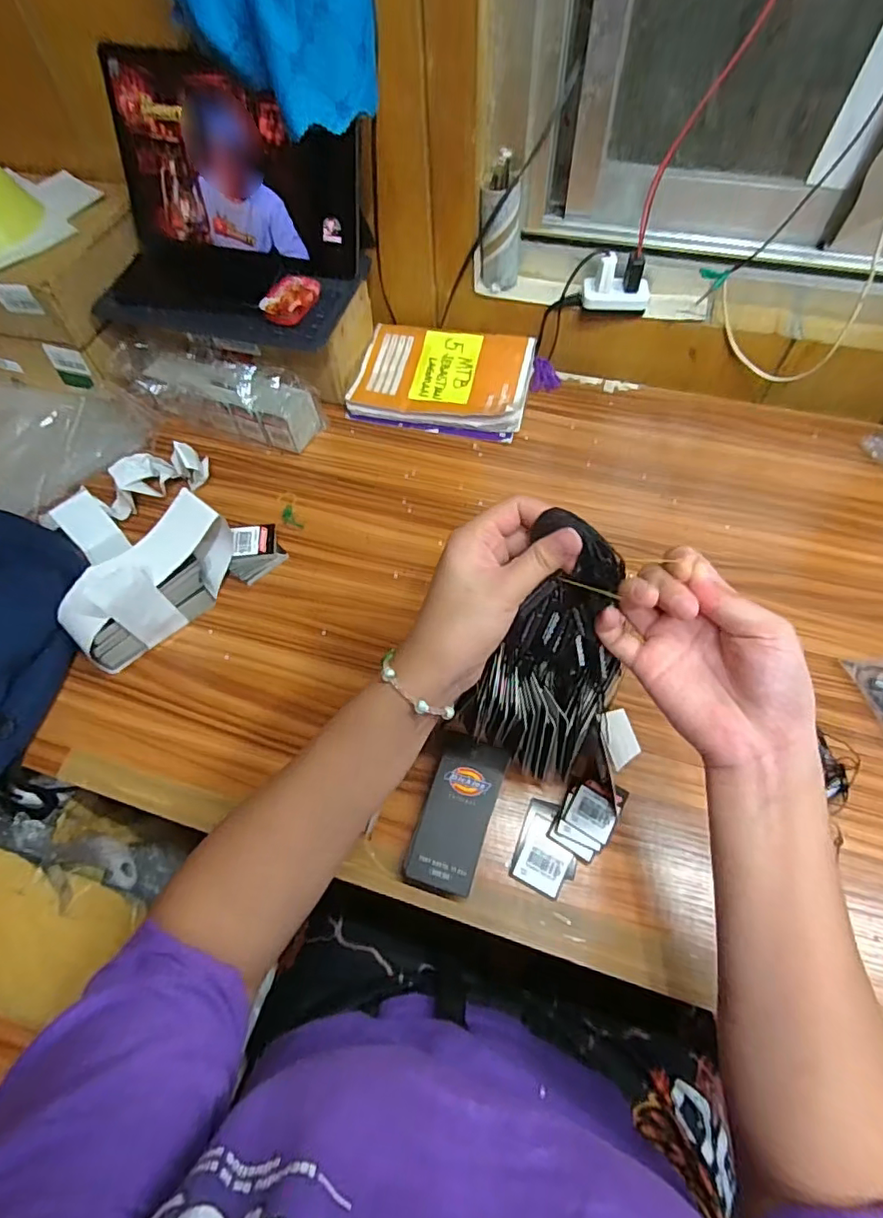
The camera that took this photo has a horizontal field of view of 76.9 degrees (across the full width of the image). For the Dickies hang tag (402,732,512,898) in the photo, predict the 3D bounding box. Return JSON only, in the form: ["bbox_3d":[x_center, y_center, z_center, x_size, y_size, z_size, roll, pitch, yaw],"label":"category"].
[{"bbox_3d":[0.013,0.159,0.435,0.053,0.022,0.111,16,63,11],"label":"Dickies hang tag"}]

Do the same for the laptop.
[{"bbox_3d":[-0.231,-0.401,0.570,0.271,0.178,0.172,16,63,11],"label":"laptop"}]

